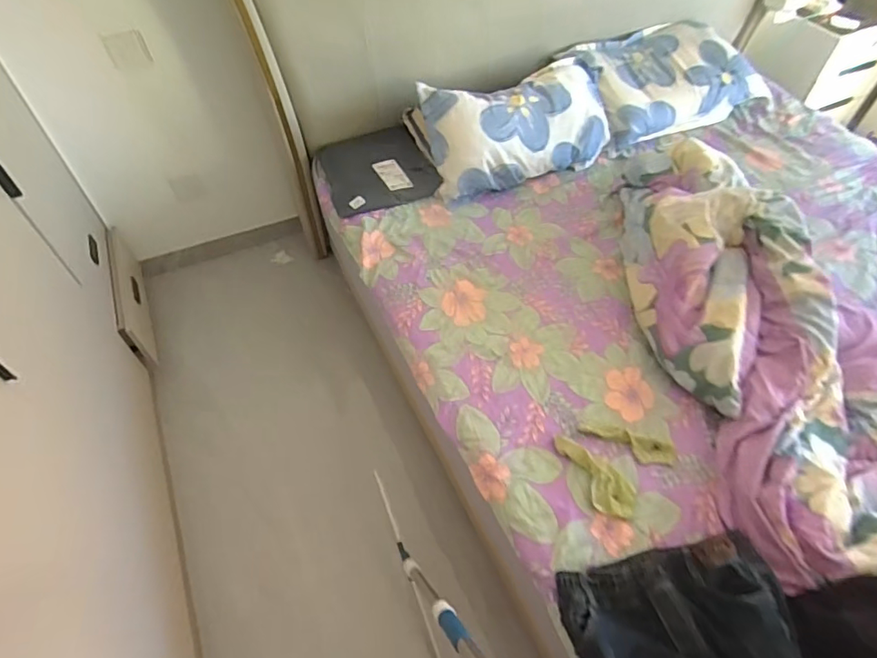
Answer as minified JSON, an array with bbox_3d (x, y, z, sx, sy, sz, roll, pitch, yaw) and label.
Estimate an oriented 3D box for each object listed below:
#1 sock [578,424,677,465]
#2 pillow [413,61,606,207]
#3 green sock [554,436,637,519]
[{"bbox_3d":[0.379,0.230,1.029,0.189,0.031,0.060,10,53,6],"label":"sock"},{"bbox_3d":[0.241,-0.610,1.567,0.588,0.207,0.293,-20,56,-16],"label":"pillow"},{"bbox_3d":[0.294,0.279,0.989,0.184,0.022,0.080,38,61,24],"label":"green sock"}]

